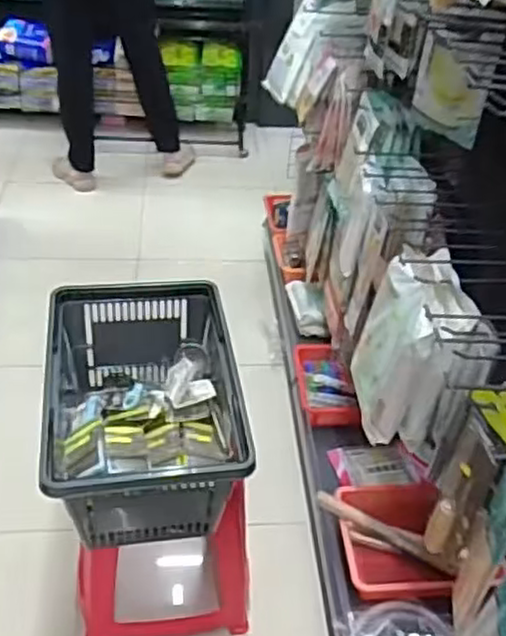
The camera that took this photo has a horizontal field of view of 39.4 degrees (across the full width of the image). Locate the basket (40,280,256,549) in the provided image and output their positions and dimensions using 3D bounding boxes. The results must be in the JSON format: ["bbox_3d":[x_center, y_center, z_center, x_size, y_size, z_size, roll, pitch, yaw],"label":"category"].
[{"bbox_3d":[-0.204,0.169,1.318,0.316,0.252,0.463,-3,39,-10],"label":"basket"}]

